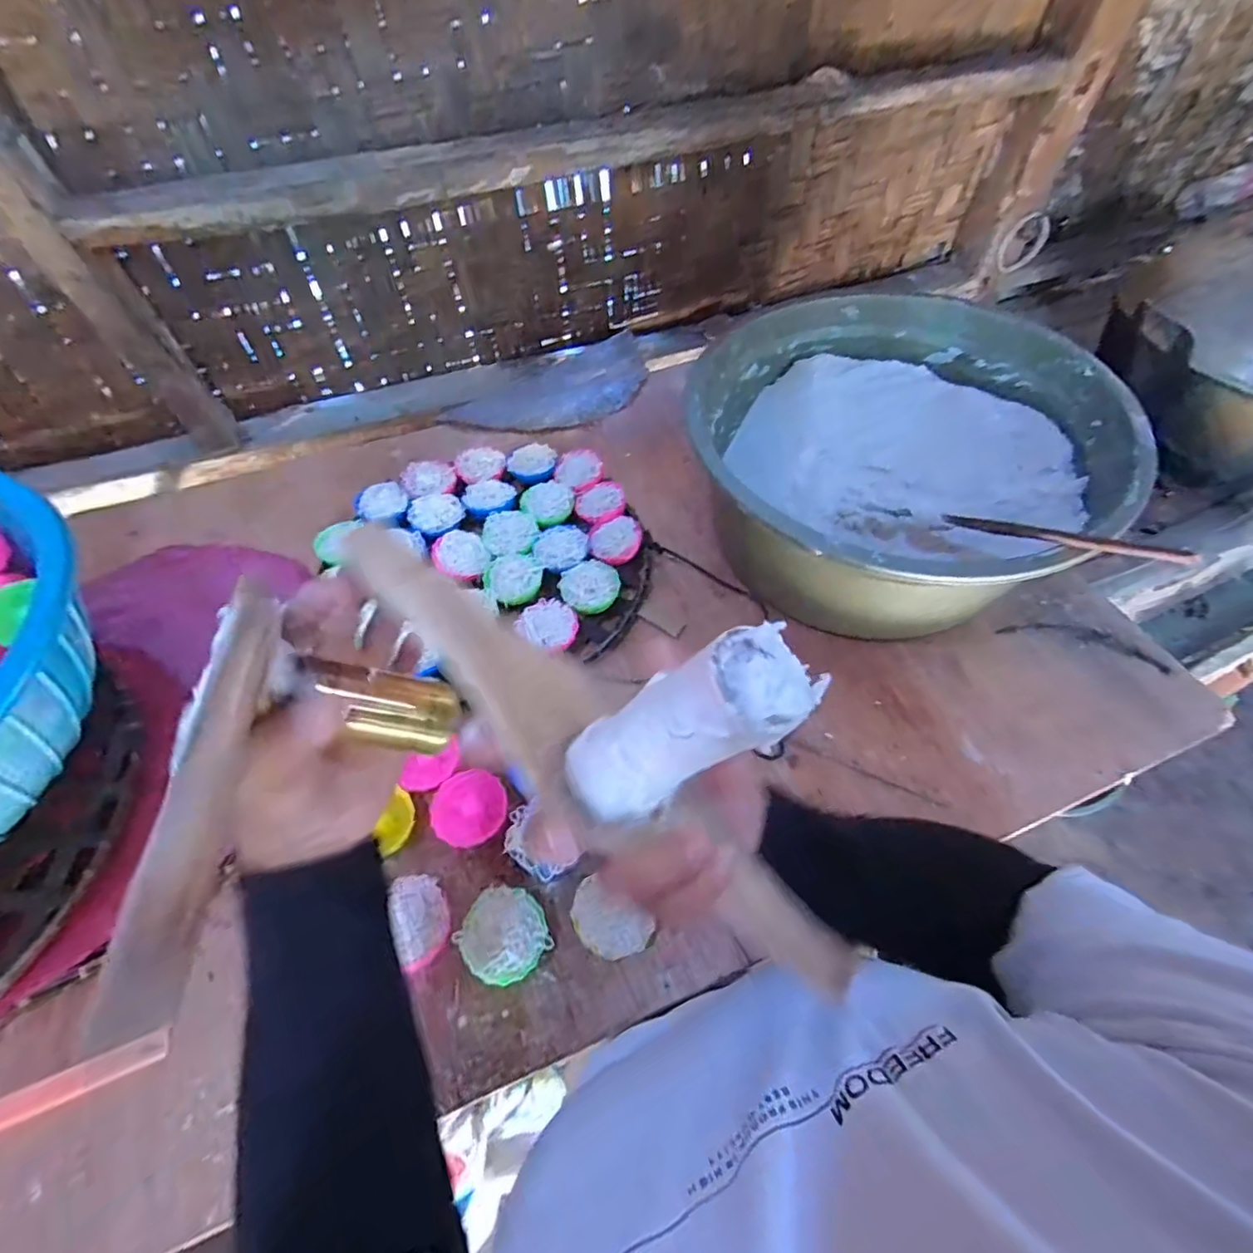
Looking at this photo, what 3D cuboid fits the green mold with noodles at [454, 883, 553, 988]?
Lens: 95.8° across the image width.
[{"bbox_3d":[-0.090,0.231,0.425,0.058,0.033,0.061,-1,55,1],"label":"green mold with noodles"}]

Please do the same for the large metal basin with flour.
[{"bbox_3d":[0.264,-0.178,0.604,0.385,0.176,0.386,-1,55,1],"label":"large metal basin with flour"}]

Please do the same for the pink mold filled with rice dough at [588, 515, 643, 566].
[{"bbox_3d":[-0.012,-0.096,0.636,0.057,0.024,0.059,2,55,3],"label":"pink mold filled with rice dough"}]

